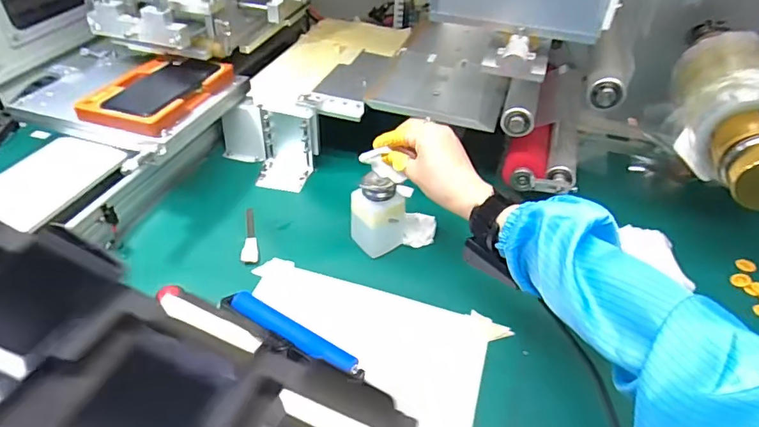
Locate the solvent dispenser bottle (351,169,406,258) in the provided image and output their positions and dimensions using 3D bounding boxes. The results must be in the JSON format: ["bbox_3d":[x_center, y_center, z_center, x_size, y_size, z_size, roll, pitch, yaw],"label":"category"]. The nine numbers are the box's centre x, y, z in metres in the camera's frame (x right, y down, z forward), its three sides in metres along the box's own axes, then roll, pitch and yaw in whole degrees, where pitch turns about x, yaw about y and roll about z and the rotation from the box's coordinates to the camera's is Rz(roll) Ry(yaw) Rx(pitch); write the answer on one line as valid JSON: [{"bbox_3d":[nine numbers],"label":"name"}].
[{"bbox_3d":[0.000,0.001,0.613,0.062,0.103,0.049,-21,47,-25],"label":"solvent dispenser bottle"}]

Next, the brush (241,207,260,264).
[{"bbox_3d":[-0.173,0.028,0.653,0.021,0.007,0.104,-7,43,-12],"label":"brush"}]

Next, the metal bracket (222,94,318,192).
[{"bbox_3d":[-0.176,-0.116,0.735,0.165,0.109,0.085,14,43,12],"label":"metal bracket"}]

